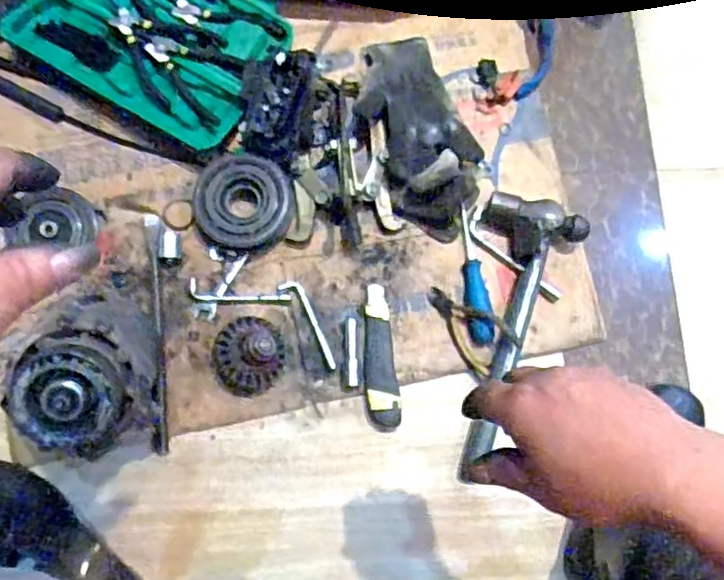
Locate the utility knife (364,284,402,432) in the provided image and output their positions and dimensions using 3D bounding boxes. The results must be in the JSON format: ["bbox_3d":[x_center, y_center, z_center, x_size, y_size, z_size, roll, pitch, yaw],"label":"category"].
[{"bbox_3d":[0.020,0.077,0.739,0.038,0.012,0.164,-4,81,-3],"label":"utility knife"}]

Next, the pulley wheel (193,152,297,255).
[{"bbox_3d":[-0.137,-0.100,0.747,0.112,0.044,0.105,0,80,-2],"label":"pulley wheel"}]

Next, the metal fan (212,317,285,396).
[{"bbox_3d":[-0.123,0.072,0.708,0.069,0.063,0.085,5,80,-2],"label":"metal fan"}]

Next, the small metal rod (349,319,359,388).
[{"bbox_3d":[-0.010,0.072,0.738,0.010,0.006,0.076,-1,81,-2],"label":"small metal rod"}]

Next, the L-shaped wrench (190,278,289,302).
[{"bbox_3d":[-0.142,0.007,0.747,0.115,0.006,0.022,9,80,-1],"label":"L-shaped wrench"}]

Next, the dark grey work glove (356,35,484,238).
[{"bbox_3d":[0.070,-0.191,0.771,0.128,0.050,0.259,-22,82,-6],"label":"dark grey work glove"}]

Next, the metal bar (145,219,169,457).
[{"bbox_3d":[-0.234,0.047,0.734,0.017,0.010,0.272,-4,81,-3],"label":"metal bar"}]

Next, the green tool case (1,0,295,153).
[{"bbox_3d":[-0.257,-0.315,0.788,0.292,0.029,0.204,30,81,3],"label":"green tool case"}]

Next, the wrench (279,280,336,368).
[{"bbox_3d":[-0.057,0.037,0.743,0.021,0.005,0.113,-31,83,-7],"label":"wrench"}]

